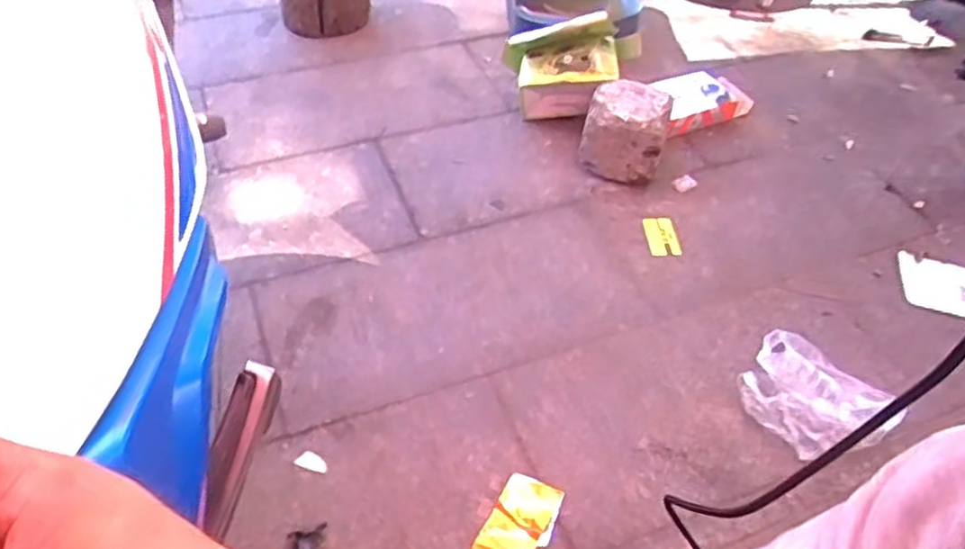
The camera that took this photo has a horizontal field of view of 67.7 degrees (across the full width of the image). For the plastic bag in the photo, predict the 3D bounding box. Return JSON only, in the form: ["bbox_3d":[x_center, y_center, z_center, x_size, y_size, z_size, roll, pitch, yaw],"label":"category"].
[{"bbox_3d":[0.487,0.178,1.066,0.174,0.035,0.205,-27,56,-25],"label":"plastic bag"}]

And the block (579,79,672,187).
[{"bbox_3d":[0.281,-0.279,1.423,0.151,0.164,0.163,13,49,7],"label":"block"}]

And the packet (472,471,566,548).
[{"bbox_3d":[0.048,0.324,0.933,0.079,0.015,0.140,23,51,15],"label":"packet"}]

